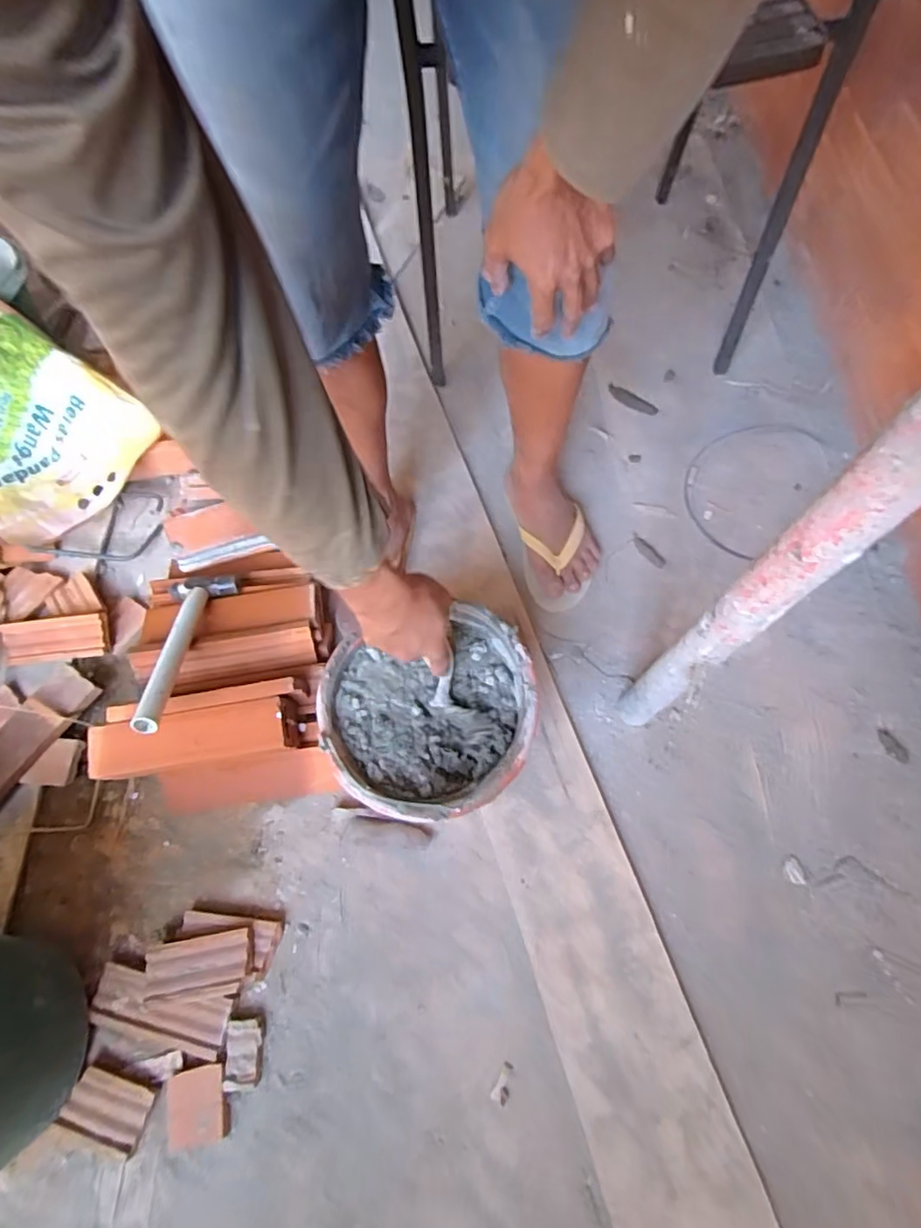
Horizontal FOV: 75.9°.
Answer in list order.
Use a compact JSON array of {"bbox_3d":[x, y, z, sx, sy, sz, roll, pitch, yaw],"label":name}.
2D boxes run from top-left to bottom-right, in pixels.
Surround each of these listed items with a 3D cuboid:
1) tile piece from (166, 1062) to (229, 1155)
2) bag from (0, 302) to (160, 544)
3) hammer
[{"bbox_3d":[-0.282,0.526,0.630,0.062,0.007,0.066,-14,66,-3],"label":"tile piece"},{"bbox_3d":[-0.688,-0.308,0.861,0.426,0.102,0.270,38,95,-6],"label":"bag"},{"bbox_3d":[-0.347,0.038,0.723,0.085,0.030,0.248,-5,41,1],"label":"hammer"}]

